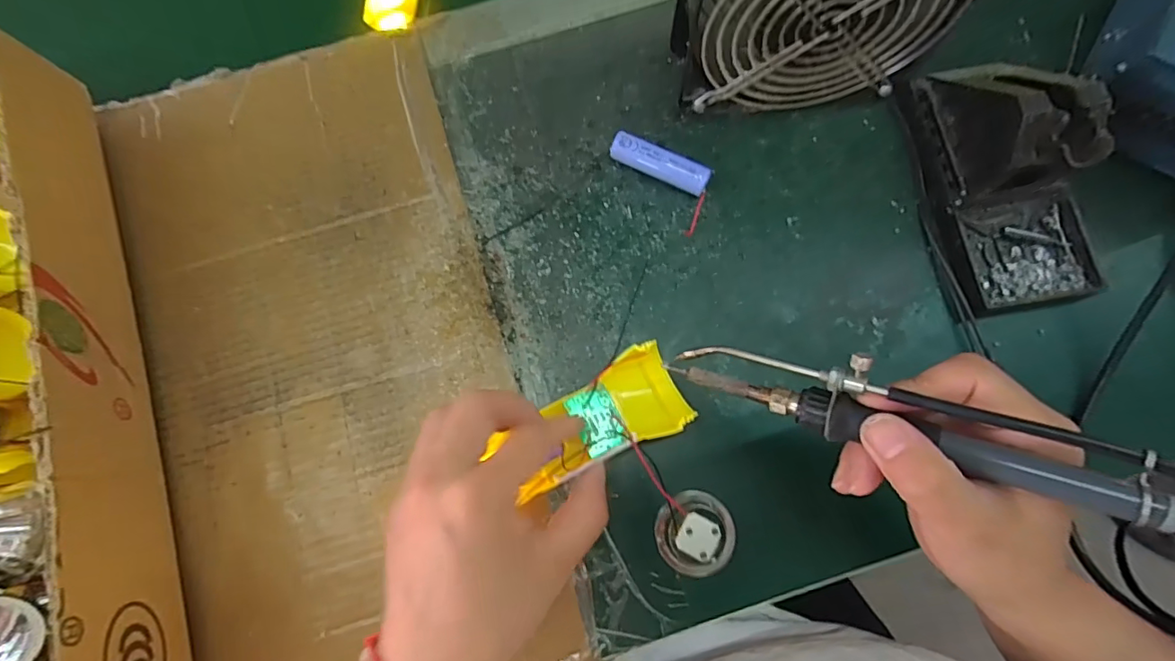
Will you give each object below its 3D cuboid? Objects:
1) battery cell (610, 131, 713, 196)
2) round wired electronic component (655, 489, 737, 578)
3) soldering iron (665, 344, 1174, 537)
[{"bbox_3d":[0.045,-0.104,0.338,0.064,0.018,0.017,25,78,8],"label":"battery cell"},{"bbox_3d":[0.061,0.113,0.293,0.043,0.024,0.045,-1,76,2],"label":"round wired electronic component"},{"bbox_3d":[0.131,0.037,0.211,0.200,0.022,0.028,18,79,28],"label":"soldering iron"}]

